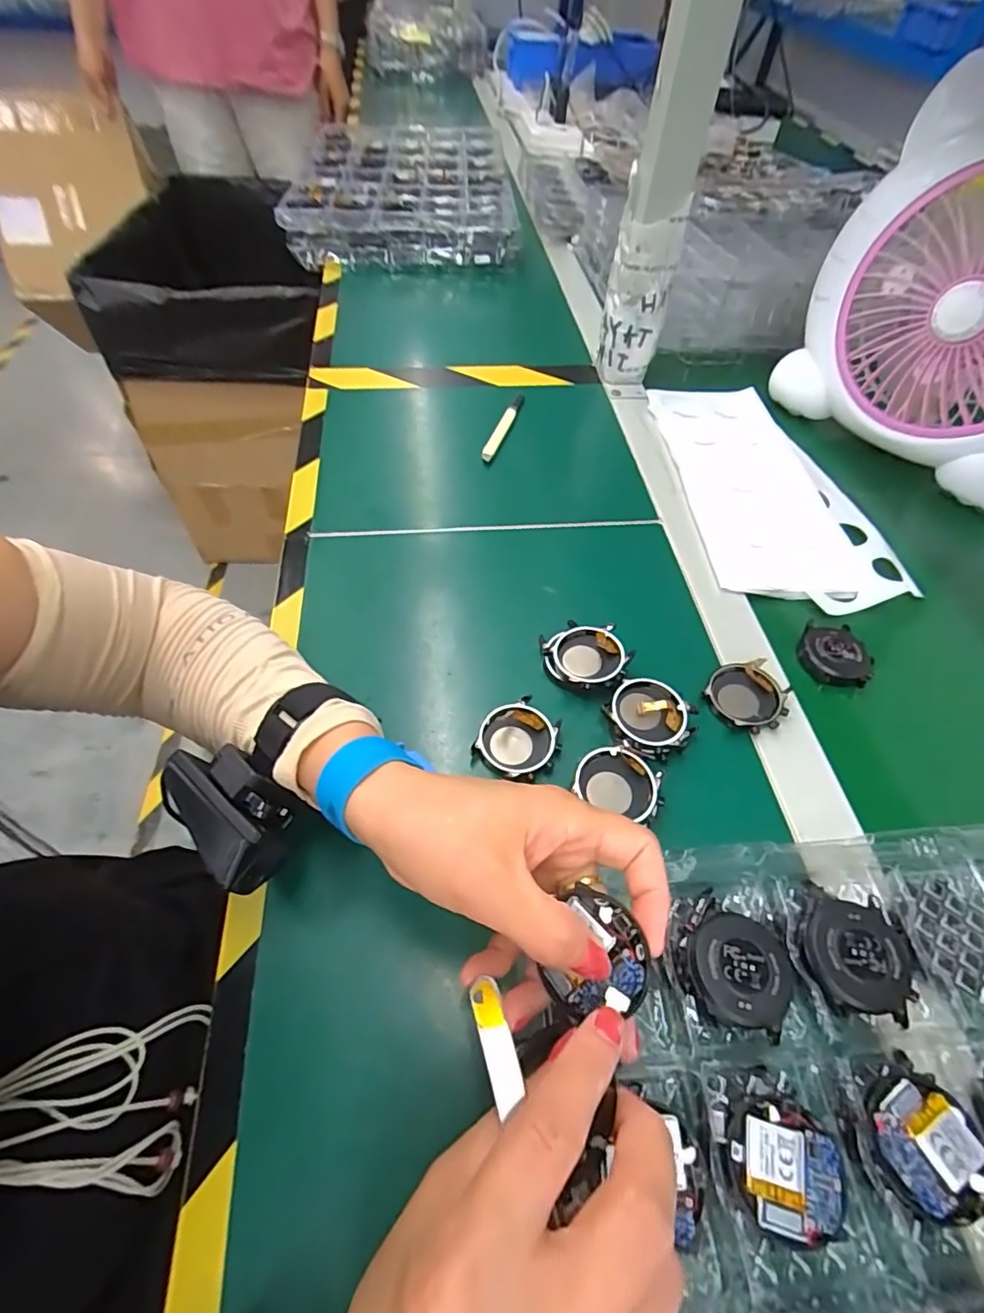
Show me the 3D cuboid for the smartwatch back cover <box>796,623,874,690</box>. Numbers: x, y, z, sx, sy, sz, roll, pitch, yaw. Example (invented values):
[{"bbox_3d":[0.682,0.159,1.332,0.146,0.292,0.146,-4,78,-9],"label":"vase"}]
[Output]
[{"bbox_3d":[0.237,-0.001,0.383,0.043,0.014,0.044,12,54,7],"label":"smartwatch back cover"}]

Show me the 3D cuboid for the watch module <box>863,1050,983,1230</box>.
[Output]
[{"bbox_3d":[0.170,0.191,0.217,0.044,0.009,0.042,-32,61,-23],"label":"watch module"}]

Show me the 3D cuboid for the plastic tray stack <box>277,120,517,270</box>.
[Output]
[{"bbox_3d":[-0.121,-0.684,0.817,0.295,0.056,0.427,0,54,-3],"label":"plastic tray stack"}]

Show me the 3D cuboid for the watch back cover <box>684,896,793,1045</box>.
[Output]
[{"bbox_3d":[0.109,0.139,0.249,0.043,0.014,0.046,21,55,13],"label":"watch back cover"}]

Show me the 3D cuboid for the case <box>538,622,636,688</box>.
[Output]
[{"bbox_3d":[0.060,-0.002,0.358,0.045,0.014,0.052,-29,60,-22],"label":"case"}]

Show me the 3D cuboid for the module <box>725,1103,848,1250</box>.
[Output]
[{"bbox_3d":[0.111,0.196,0.211,0.041,0.009,0.038,14,54,8],"label":"module"}]

